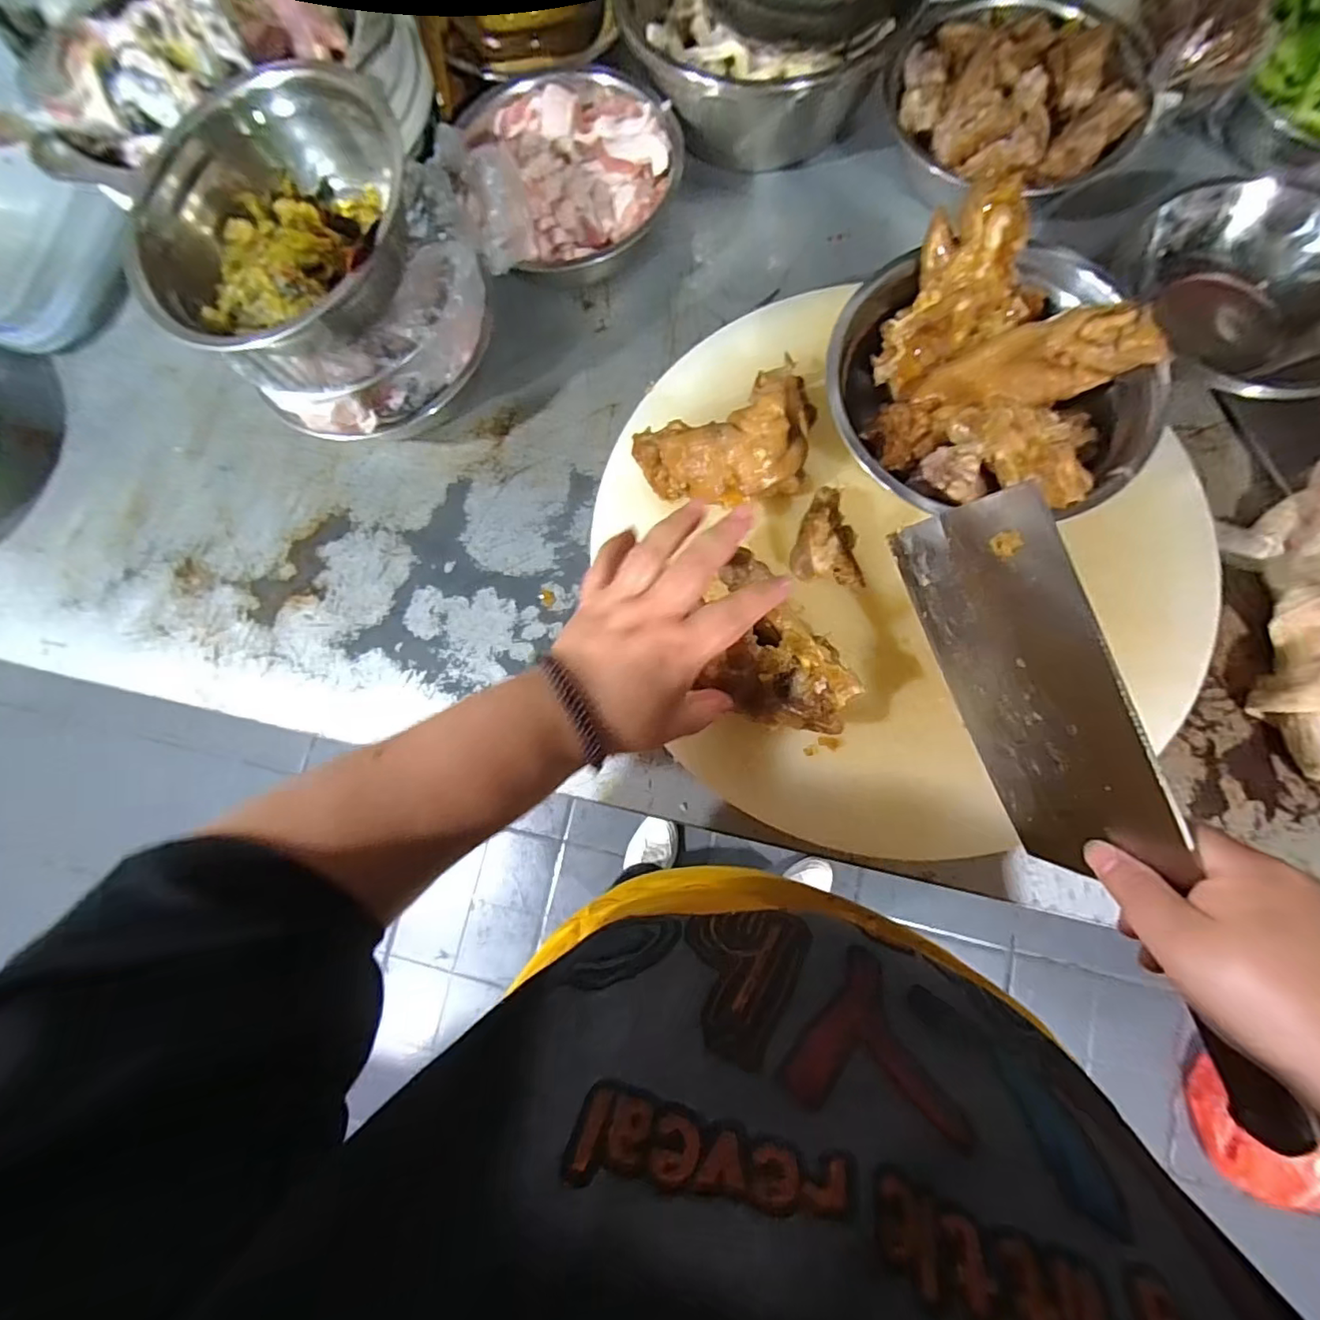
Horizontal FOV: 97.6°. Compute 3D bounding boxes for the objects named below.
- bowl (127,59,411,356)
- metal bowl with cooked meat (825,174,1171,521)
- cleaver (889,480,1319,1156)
[{"bbox_3d":[-0.254,-0.289,0.382,0.186,0.067,0.150,-17,77,0],"label":"bowl"},{"bbox_3d":[0.213,-0.185,0.382,0.197,0.085,0.183,-1,78,4],"label":"metal bowl with cooked meat"},{"bbox_3d":[0.209,0.071,0.289,0.024,0.097,0.315,-26,91,0],"label":"cleaver"}]

